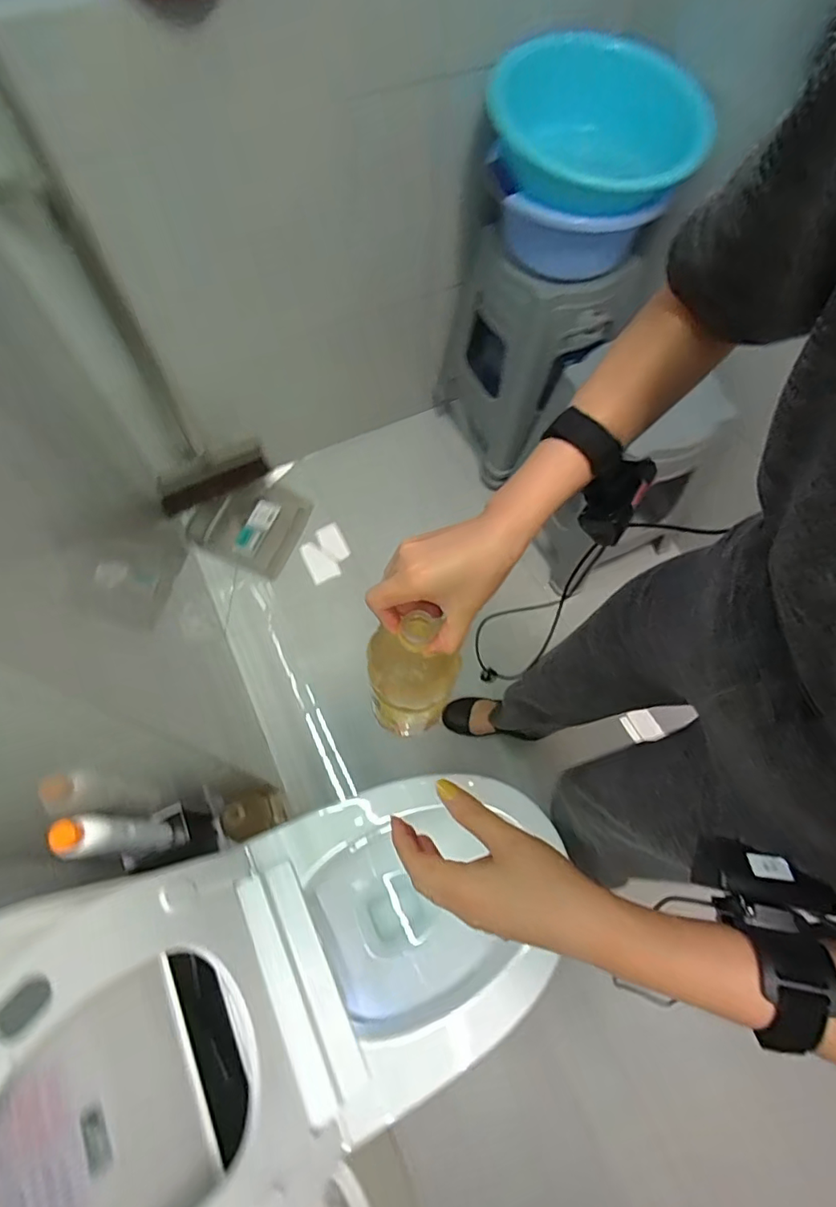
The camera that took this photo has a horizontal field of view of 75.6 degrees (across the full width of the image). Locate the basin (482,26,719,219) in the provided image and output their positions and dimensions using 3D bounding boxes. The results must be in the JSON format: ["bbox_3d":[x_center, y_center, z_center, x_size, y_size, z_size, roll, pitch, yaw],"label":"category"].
[{"bbox_3d":[0.324,-0.866,0.956,0.362,0.138,0.362,0,67,0],"label":"basin"}]

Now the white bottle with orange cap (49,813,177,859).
[{"bbox_3d":[-0.400,0.319,0.737,0.050,0.257,0.054,-3,67,-2],"label":"white bottle with orange cap"}]

